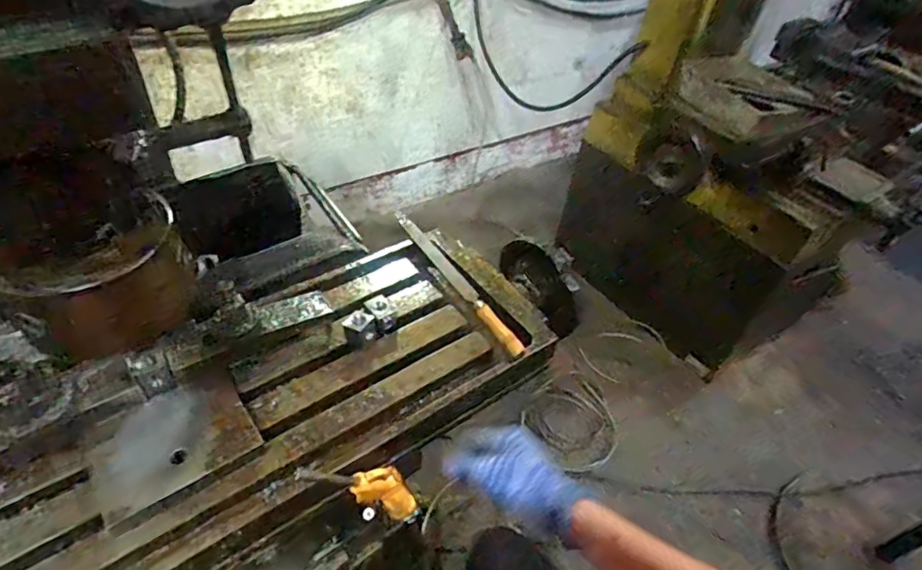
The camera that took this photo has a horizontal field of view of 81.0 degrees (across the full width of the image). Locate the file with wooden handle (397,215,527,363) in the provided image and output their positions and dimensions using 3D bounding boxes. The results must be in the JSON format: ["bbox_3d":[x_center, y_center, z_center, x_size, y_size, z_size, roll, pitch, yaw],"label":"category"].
[{"bbox_3d":[-0.007,-0.010,0.672,0.023,0.019,0.277,-20,49,-26],"label":"file with wooden handle"}]

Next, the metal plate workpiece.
[{"bbox_3d":[-0.254,0.141,0.479,0.128,0.010,0.098,-26,62,-27],"label":"metal plate workpiece"}]

